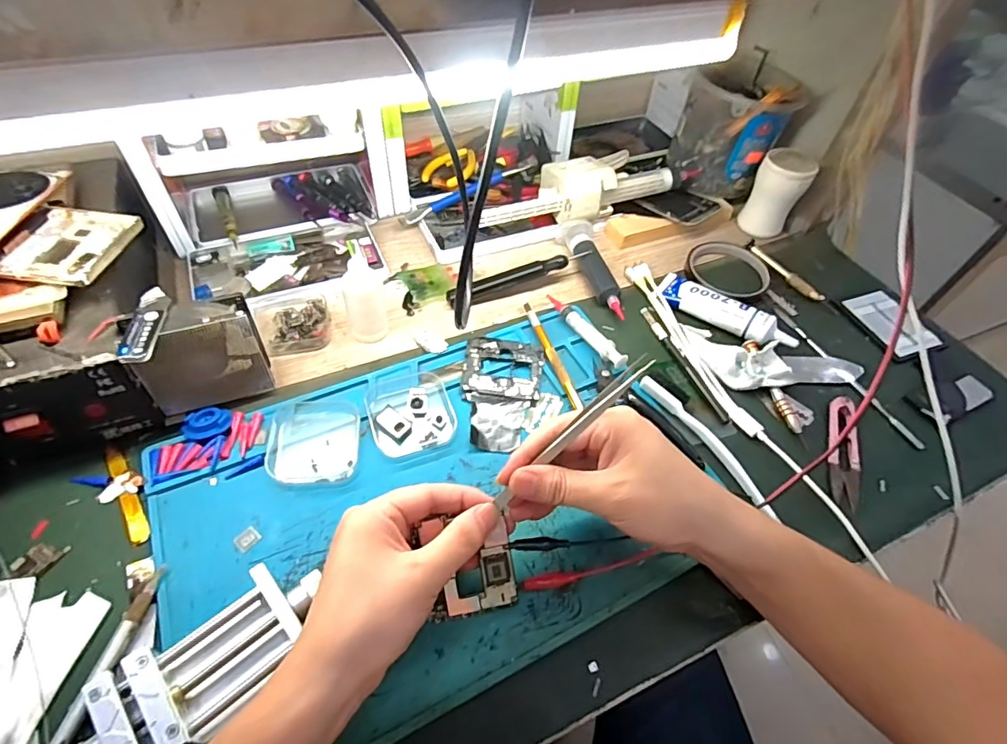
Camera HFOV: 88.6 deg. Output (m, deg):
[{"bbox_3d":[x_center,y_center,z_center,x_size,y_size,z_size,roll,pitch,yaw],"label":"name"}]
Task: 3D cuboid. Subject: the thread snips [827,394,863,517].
[{"bbox_3d":[0.274,0.062,0.414,0.025,0.009,0.099,16,53,9],"label":"thread snips"}]

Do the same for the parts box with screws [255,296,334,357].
[{"bbox_3d":[-0.189,-0.045,0.466,0.062,0.022,0.058,-14,55,-14],"label":"parts box with screws"}]

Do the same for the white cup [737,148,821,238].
[{"bbox_3d":[0.301,-0.195,0.575,0.054,0.079,0.045,32,57,19],"label":"white cup"}]

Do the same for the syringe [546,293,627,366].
[{"bbox_3d":[0.075,-0.038,0.473,0.015,0.020,0.103,-24,58,-21],"label":"syringe"}]

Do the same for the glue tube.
[{"bbox_3d":[0.215,-0.062,0.493,0.130,0.024,0.042,28,56,17],"label":"glue tube"}]

